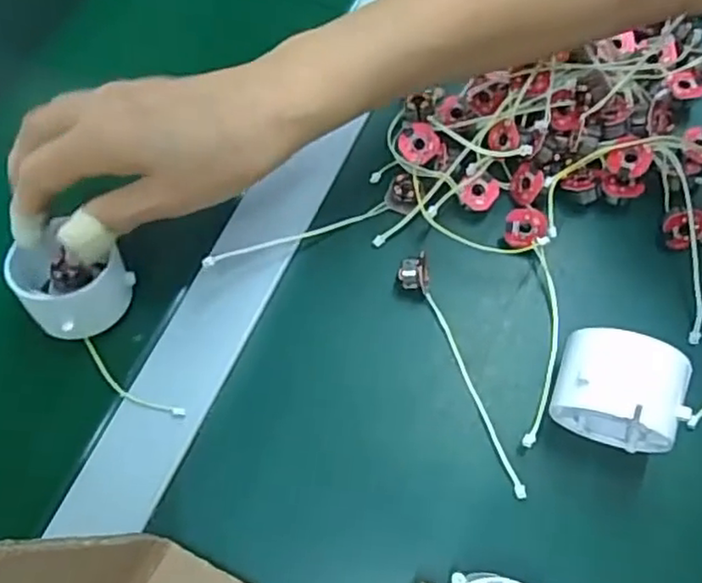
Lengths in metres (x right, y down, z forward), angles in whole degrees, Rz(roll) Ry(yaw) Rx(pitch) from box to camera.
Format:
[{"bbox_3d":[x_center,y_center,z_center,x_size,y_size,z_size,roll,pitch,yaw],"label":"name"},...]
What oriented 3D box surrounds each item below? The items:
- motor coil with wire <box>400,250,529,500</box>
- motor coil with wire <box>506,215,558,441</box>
[{"bbox_3d":[0.049,0.037,0.301,0.014,0.020,0.117,-21,69,-3],"label":"motor coil with wire"},{"bbox_3d":[0.088,0.016,0.308,0.023,0.024,0.112,-1,69,5],"label":"motor coil with wire"}]

